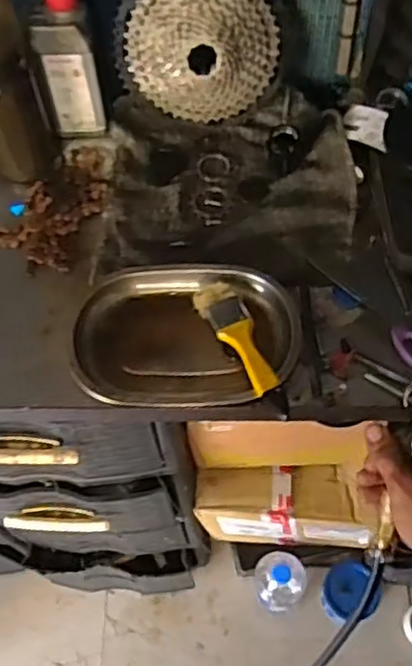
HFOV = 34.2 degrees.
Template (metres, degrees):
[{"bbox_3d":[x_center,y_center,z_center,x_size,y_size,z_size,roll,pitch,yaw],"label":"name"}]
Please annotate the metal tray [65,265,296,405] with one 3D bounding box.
[{"bbox_3d":[-0.014,0.000,0.657,0.202,0.028,0.149,2,61,4],"label":"metal tray"}]

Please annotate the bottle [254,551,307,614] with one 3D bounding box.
[{"bbox_3d":[0.130,0.455,1.209,0.087,0.328,0.099,26,65,17],"label":"bottle"}]

